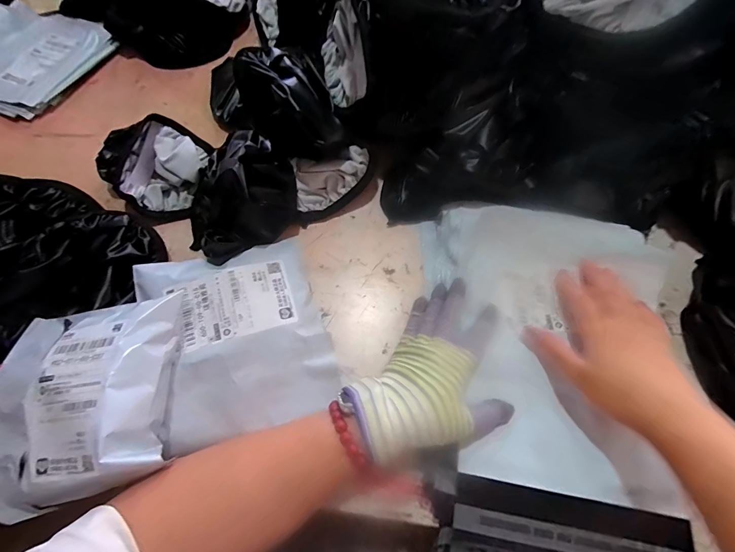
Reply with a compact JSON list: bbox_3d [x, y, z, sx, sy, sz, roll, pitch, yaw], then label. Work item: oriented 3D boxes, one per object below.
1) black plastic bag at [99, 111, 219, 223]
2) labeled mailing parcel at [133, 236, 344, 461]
[{"bbox_3d":[-0.276,-0.147,0.463,0.128,0.053,0.136,-41,72,-16],"label":"black plastic bag"},{"bbox_3d":[-0.136,0.060,0.367,0.190,0.050,0.195,-17,67,-7],"label":"labeled mailing parcel"}]

